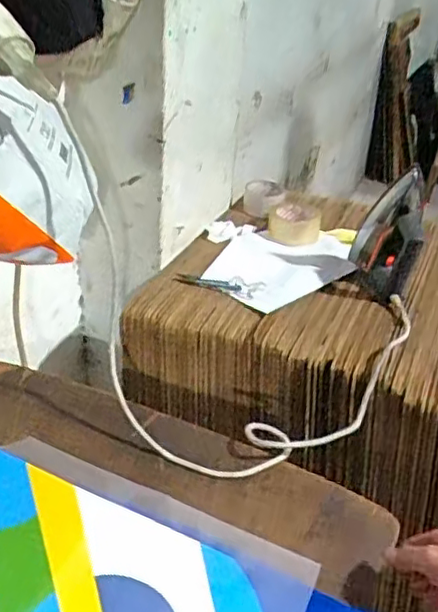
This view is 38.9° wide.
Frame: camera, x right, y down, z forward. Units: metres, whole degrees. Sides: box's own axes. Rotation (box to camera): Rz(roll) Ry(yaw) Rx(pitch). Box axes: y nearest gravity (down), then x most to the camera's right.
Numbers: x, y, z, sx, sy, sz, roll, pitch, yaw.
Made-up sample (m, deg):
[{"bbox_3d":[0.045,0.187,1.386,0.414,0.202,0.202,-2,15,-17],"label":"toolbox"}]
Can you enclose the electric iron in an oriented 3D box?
[{"bbox_3d":[0.283,-0.128,1.030,0.106,0.206,0.134,12,36,11],"label":"electric iron"}]

